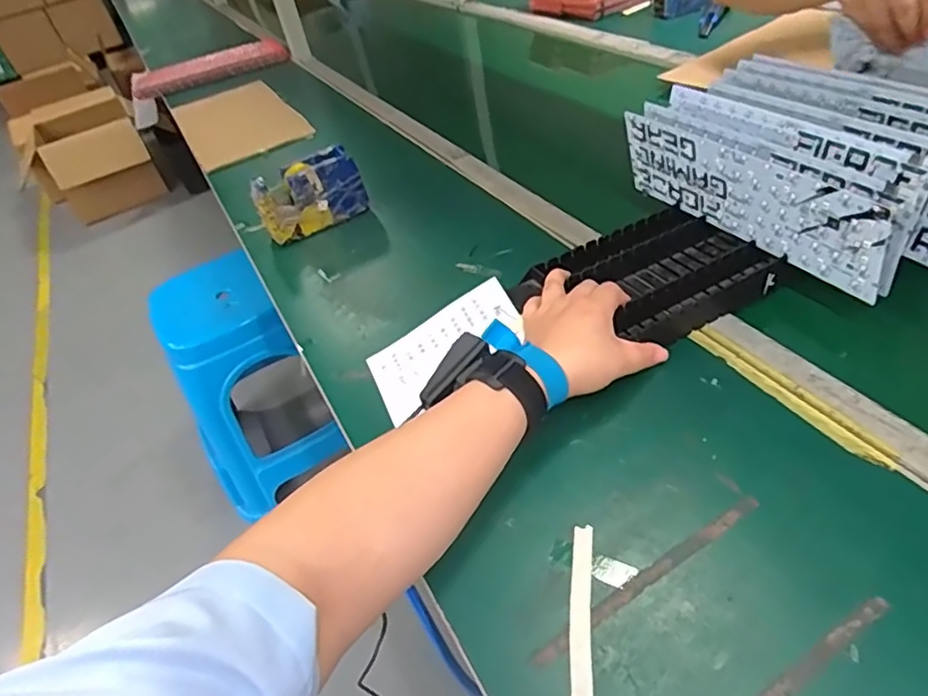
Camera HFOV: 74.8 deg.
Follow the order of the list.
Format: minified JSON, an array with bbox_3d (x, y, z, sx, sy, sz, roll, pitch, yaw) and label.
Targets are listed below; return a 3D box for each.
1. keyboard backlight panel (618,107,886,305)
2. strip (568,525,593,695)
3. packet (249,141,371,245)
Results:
[{"bbox_3d":[0.246,-0.135,0.545,0.009,0.090,0.268,-33,46,-11],"label":"keyboard backlight panel"},{"bbox_3d":[0.067,0.181,0.349,0.014,0.004,0.170,2,44,12],"label":"strip"},{"bbox_3d":[-0.194,-0.191,0.768,0.133,0.096,0.034,-26,43,-14],"label":"packet"}]

